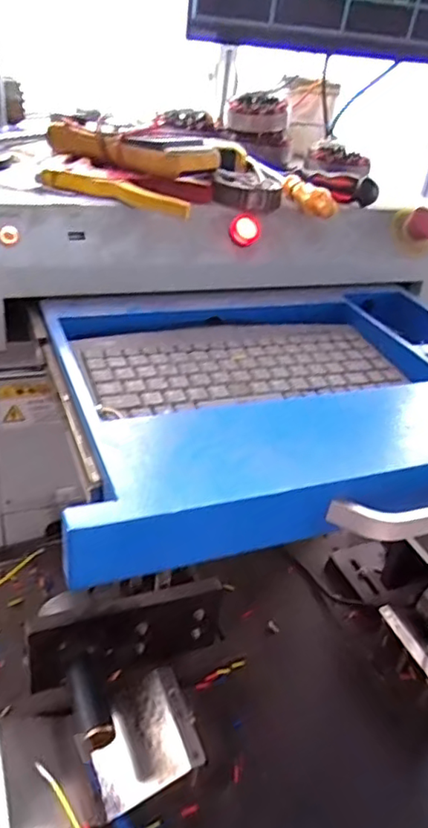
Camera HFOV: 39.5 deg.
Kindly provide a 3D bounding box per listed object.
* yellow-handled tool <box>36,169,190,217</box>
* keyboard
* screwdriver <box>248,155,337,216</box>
[{"bbox_3d":[-0.095,-0.213,0.579,0.156,0.021,0.025,14,33,11],"label":"yellow-handled tool"},{"bbox_3d":[0.030,-0.047,0.542,0.289,0.014,0.114,-7,35,-21],"label":"keyboard"},{"bbox_3d":[0.086,-0.256,0.673,0.022,0.029,0.155,-13,38,-28],"label":"screwdriver"}]

